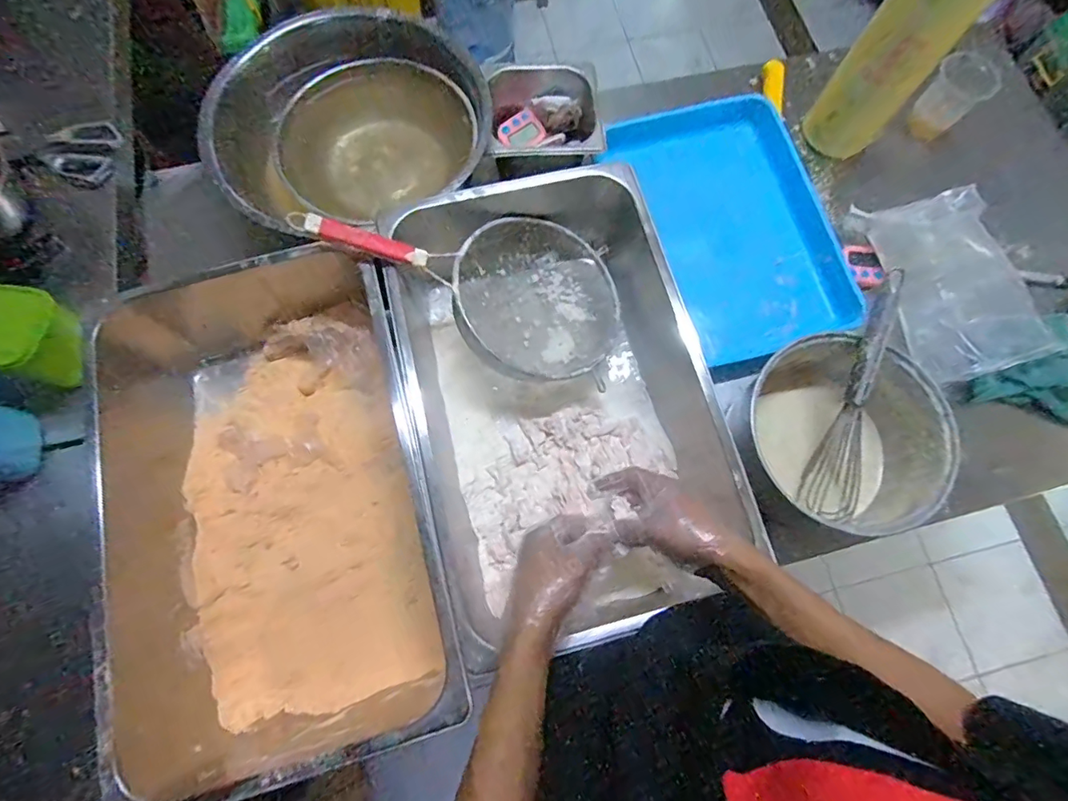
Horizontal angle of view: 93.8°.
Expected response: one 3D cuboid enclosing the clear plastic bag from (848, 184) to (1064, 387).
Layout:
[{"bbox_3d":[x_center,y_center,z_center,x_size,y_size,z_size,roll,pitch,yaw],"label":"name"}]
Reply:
[{"bbox_3d":[0.598,-0.175,0.705,0.153,0.052,0.274,-13,75,-5],"label":"clear plastic bag"}]

